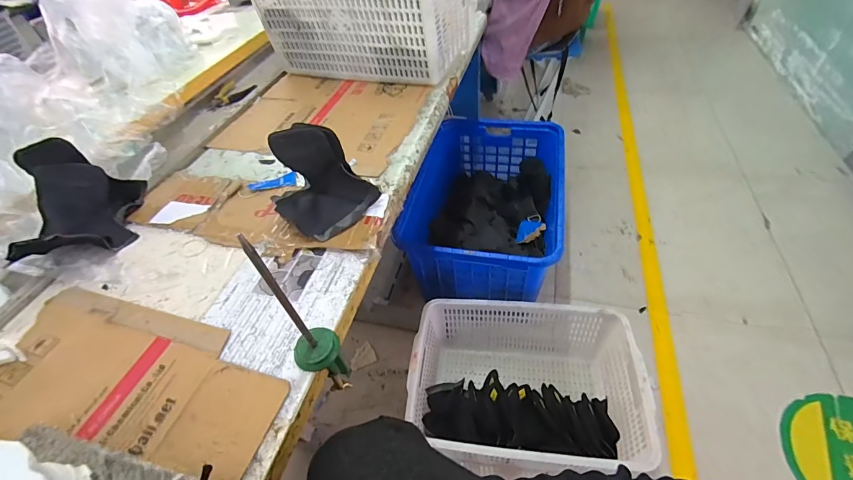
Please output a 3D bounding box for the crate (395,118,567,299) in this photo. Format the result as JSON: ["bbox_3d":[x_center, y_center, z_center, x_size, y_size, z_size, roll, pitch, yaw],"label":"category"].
[{"bbox_3d":[0.240,-0.137,1.469,0.494,0.319,0.797,7,48,14],"label":"crate"}]

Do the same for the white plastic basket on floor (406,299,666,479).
[{"bbox_3d":[0.263,0.402,1.093,0.585,0.245,0.407,0,47,8],"label":"white plastic basket on floor"}]

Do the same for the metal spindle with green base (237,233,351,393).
[{"bbox_3d":[-0.152,0.109,0.484,0.058,0.307,0.050,-28,50,-18],"label":"metal spindle with green base"}]

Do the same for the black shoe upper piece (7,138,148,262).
[{"bbox_3d":[-0.642,-0.060,0.686,0.159,0.150,0.197,-11,46,-3],"label":"black shoe upper piece"}]

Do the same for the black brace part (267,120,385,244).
[{"bbox_3d":[-0.192,-0.101,0.678,0.135,0.180,0.152,31,57,31],"label":"black brace part"}]

